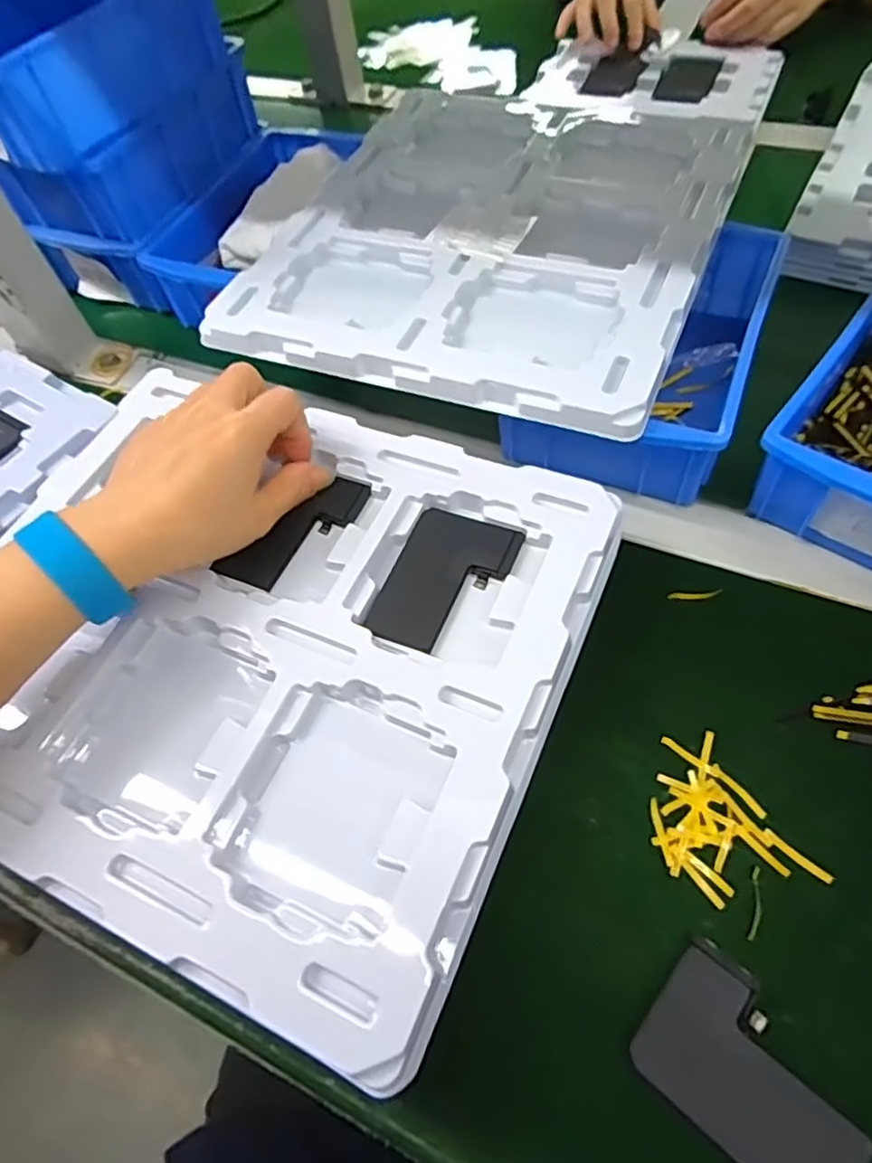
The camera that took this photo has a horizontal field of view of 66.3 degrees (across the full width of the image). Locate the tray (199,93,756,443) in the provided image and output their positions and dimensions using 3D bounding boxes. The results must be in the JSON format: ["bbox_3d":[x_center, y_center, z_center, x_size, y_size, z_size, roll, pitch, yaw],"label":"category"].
[{"bbox_3d":[0.042,-0.243,0.454,0.275,0.024,0.323,18,62,18],"label":"tray"}]

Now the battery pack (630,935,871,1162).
[{"bbox_3d":[0.119,0.184,0.249,0.079,0.007,0.055,34,68,25],"label":"battery pack"}]

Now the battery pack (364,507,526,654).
[{"bbox_3d":[0.004,-0.001,0.341,0.057,0.005,0.082,17,62,17],"label":"battery pack"}]

